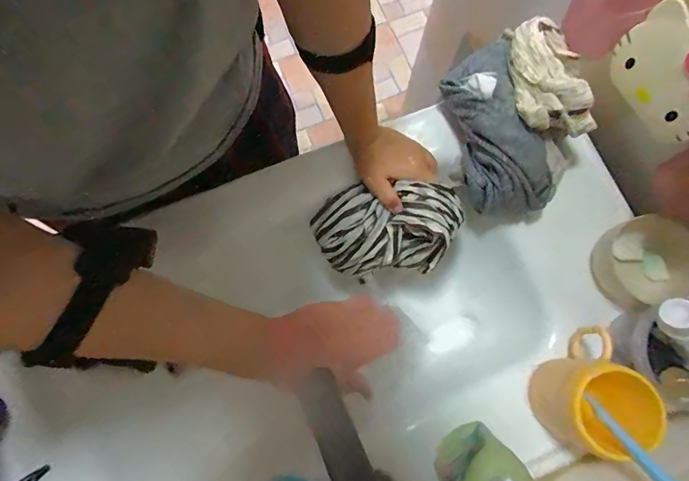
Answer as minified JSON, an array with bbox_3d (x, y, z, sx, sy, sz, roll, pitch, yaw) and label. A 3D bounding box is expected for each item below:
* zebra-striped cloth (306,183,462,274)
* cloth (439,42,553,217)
[{"bbox_3d":[0.051,-0.016,0.474,0.177,0.073,0.105,4,78,-1],"label":"zebra-striped cloth"},{"bbox_3d":[0.179,-0.132,0.461,0.041,0.093,0.202,-12,87,-48],"label":"cloth"}]

